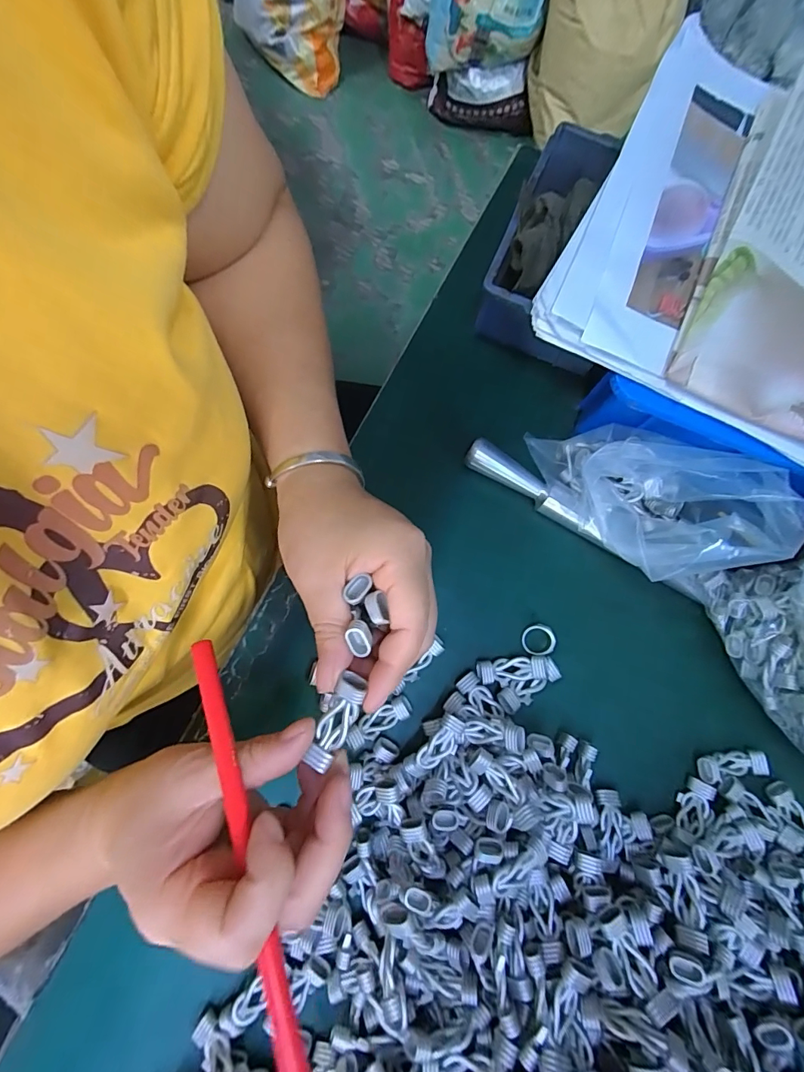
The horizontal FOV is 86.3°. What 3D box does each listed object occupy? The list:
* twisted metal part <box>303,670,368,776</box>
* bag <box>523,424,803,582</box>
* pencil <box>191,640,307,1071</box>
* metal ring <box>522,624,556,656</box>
[{"bbox_3d":[-0.029,0.084,0.195,0.014,0.010,0.042,26,89,6],"label":"twisted metal part"},{"bbox_3d":[0.147,-0.024,0.267,0.142,0.076,0.070,31,80,4],"label":"bag"},{"bbox_3d":[-0.063,0.121,0.169,0.008,0.009,0.166,-23,67,-3],"label":"pencil"},{"bbox_3d":[0.091,0.069,0.286,0.021,0.005,0.020,0,80,-2],"label":"metal ring"}]

